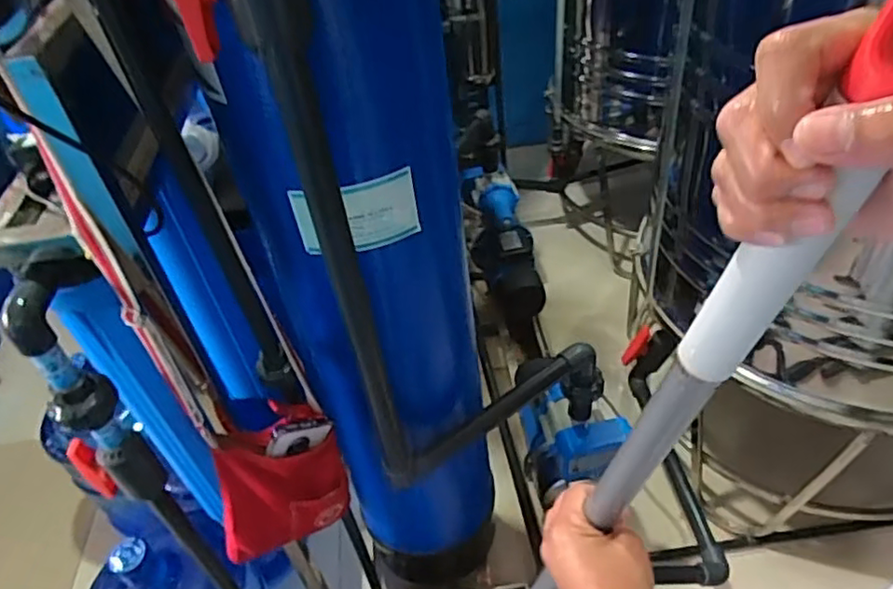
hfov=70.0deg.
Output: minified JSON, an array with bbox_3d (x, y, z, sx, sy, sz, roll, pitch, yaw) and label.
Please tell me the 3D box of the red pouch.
[{"bbox_3d":[-0.215,0.224,0.800,0.169,0.170,0.095,-21,44,-14],"label":"red pouch"}]

